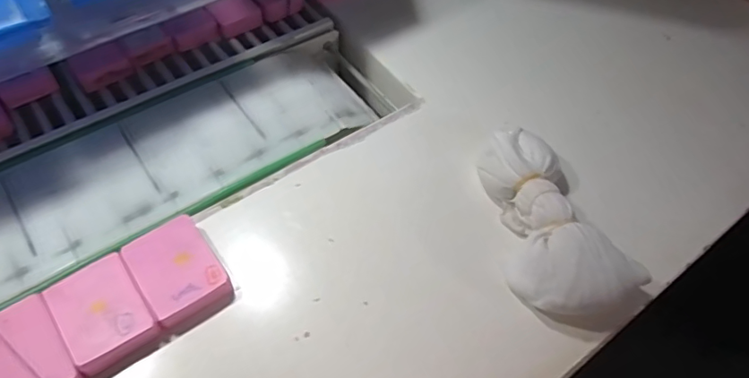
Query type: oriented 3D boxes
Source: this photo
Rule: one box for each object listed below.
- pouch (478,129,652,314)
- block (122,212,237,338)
[{"bbox_3d":[0.129,0.022,0.413,0.082,0.042,0.159,-18,61,-16],"label":"pouch"},{"bbox_3d":[-0.141,0.059,0.380,0.053,0.019,0.074,-31,65,-22],"label":"block"}]

